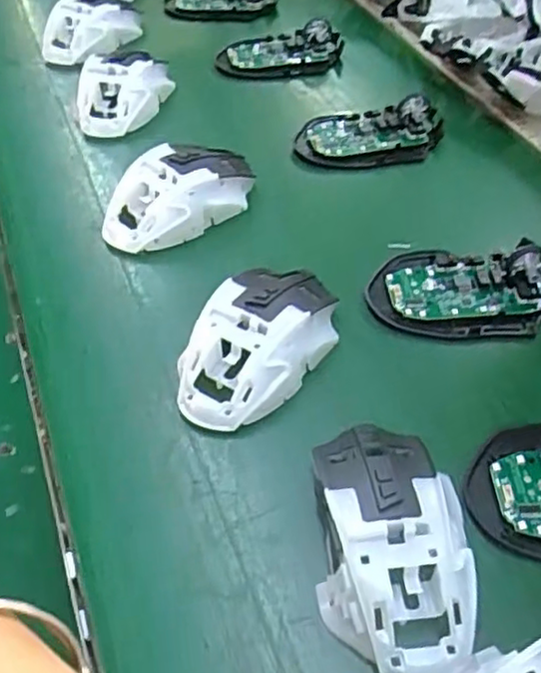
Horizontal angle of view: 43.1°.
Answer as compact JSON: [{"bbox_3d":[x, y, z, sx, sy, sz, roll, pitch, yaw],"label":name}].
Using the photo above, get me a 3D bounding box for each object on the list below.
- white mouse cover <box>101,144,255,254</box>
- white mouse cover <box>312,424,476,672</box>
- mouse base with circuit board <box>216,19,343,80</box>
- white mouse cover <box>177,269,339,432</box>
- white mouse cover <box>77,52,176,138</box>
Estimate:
[{"bbox_3d":[-0.064,-0.100,0.478,0.111,0.038,0.058,-33,55,-24],"label":"white mouse cover"},{"bbox_3d":[0.054,0.088,0.302,0.067,0.036,0.116,0,49,2],"label":"white mouse cover"},{"bbox_3d":[0.009,-0.258,0.626,0.112,0.030,0.055,-2,49,1],"label":"mouse base with circuit board"},{"bbox_3d":[-0.005,0.001,0.382,0.062,0.041,0.109,22,53,20],"label":"white mouse cover"},{"bbox_3d":[-0.124,-0.208,0.576,0.071,0.040,0.101,6,49,8],"label":"white mouse cover"}]

